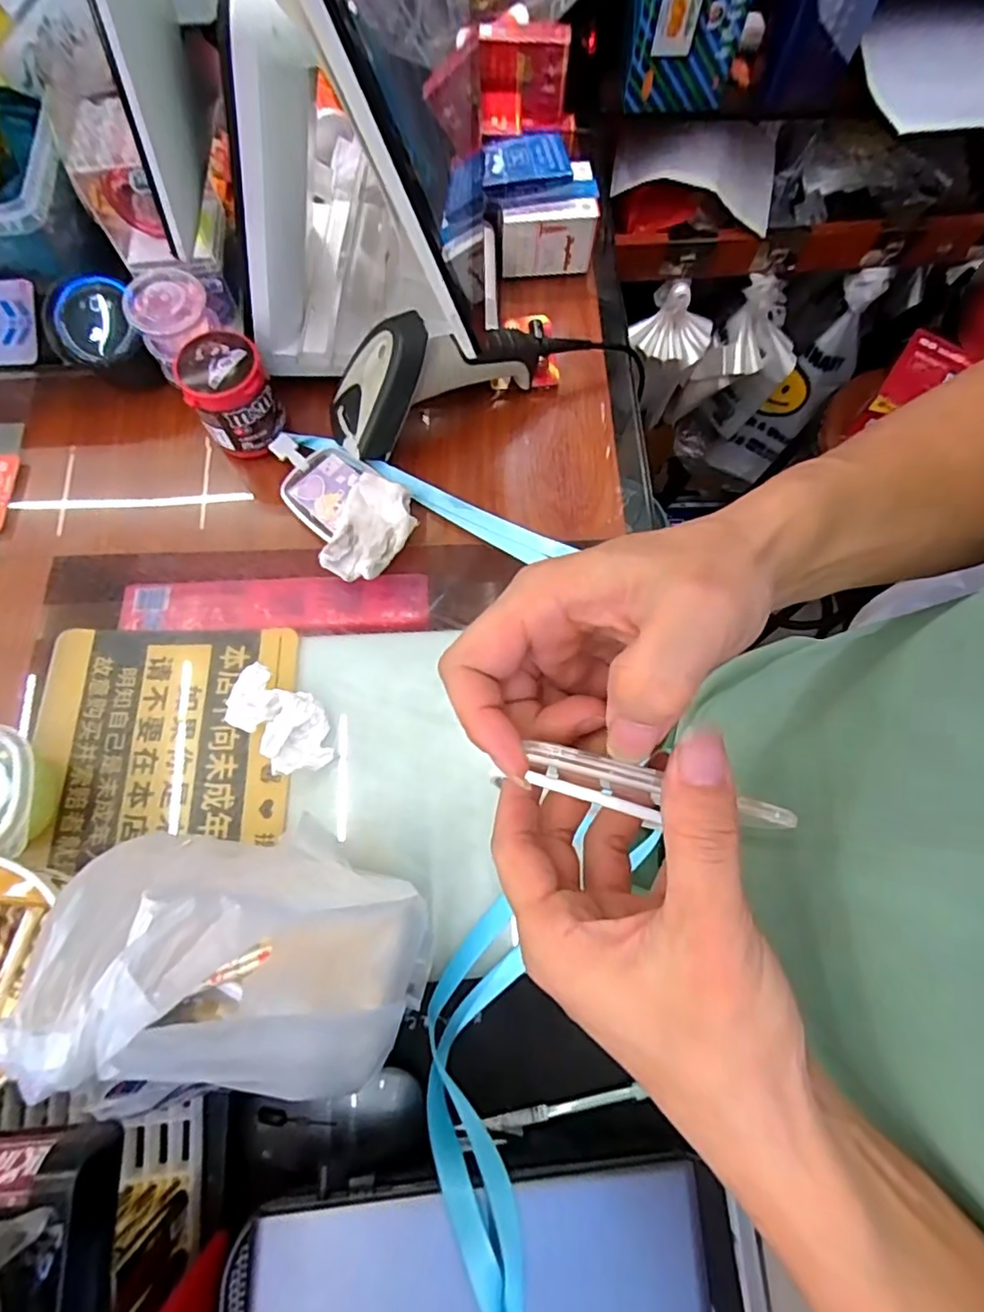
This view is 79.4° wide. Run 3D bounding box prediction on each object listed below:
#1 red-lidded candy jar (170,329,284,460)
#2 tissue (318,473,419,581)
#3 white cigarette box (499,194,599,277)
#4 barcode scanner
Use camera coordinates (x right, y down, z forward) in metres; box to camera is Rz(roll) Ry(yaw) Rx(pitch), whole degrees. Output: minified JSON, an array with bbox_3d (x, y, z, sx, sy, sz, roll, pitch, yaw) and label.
[{"bbox_3d":[-0.211,-0.213,0.486,0.064,0.075,0.060,0,72,-1],"label":"red-lidded candy jar"},{"bbox_3d":[-0.094,-0.097,0.473,0.053,0.031,0.086,24,73,7],"label":"tissue"},{"bbox_3d":[0.054,-0.395,0.566,0.087,0.067,0.018,-5,72,-3],"label":"white cigarette box"},{"bbox_3d":[-0.043,-0.243,0.489,0.197,0.100,0.061,-32,75,-11],"label":"barcode scanner"}]

